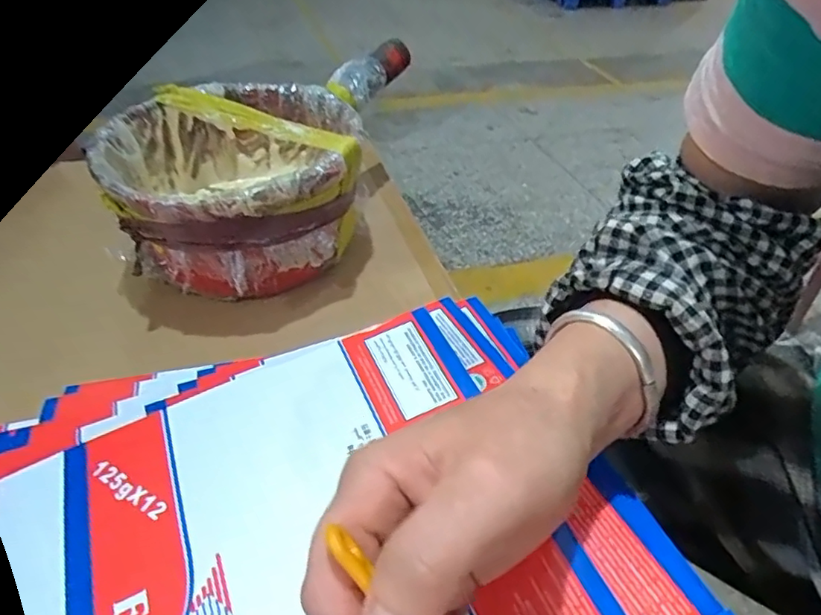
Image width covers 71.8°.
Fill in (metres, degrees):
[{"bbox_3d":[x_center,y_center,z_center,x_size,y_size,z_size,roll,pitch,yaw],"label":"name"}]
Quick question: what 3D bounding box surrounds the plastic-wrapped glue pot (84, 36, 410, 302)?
[{"bbox_3d":[-0.116,-0.114,0.458,0.190,0.114,0.252,6,39,4],"label":"plastic-wrapped glue pot"}]

